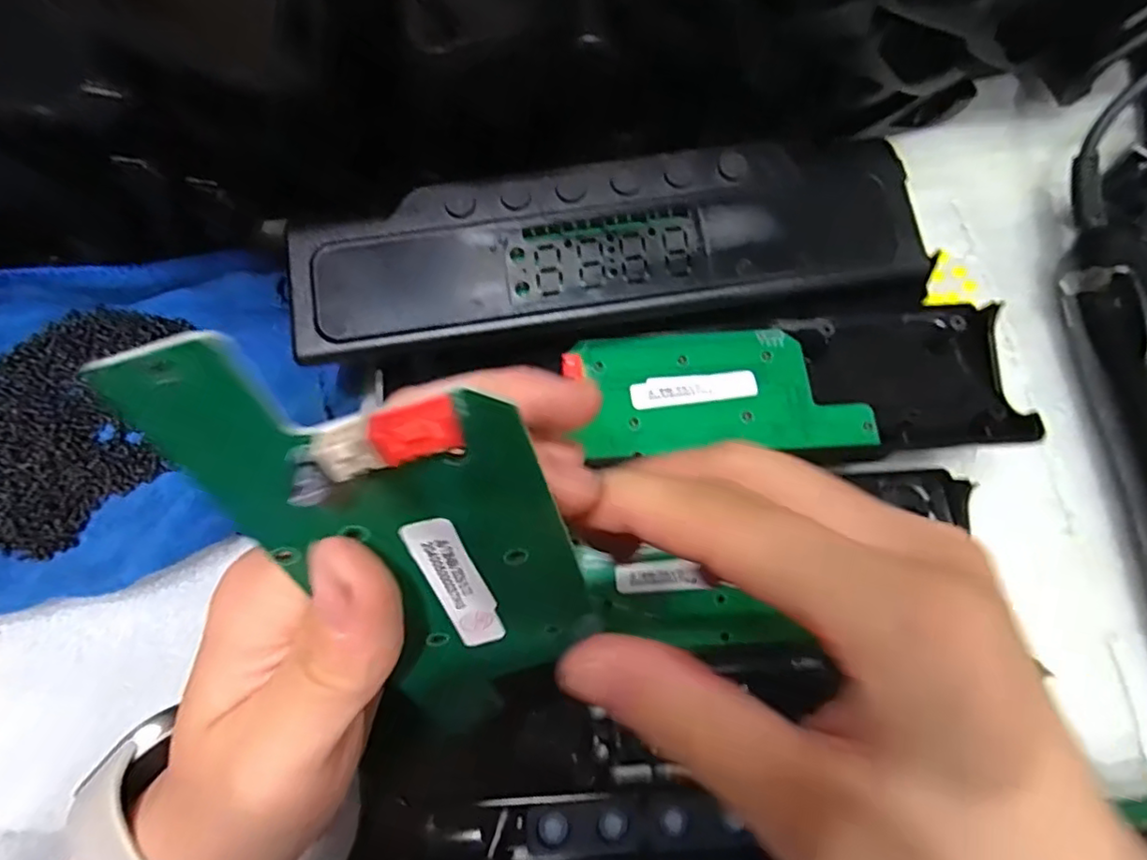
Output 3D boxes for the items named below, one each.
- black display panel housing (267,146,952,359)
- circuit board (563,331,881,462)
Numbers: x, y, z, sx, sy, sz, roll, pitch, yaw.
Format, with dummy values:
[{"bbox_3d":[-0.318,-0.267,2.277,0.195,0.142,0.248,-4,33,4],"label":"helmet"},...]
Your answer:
[{"bbox_3d":[0.016,-0.070,0.247,0.243,0.030,0.066,-9,72,-1],"label":"black display panel housing"},{"bbox_3d":[0.056,-0.016,0.243,0.112,0.007,0.051,-3,72,1],"label":"circuit board"}]

